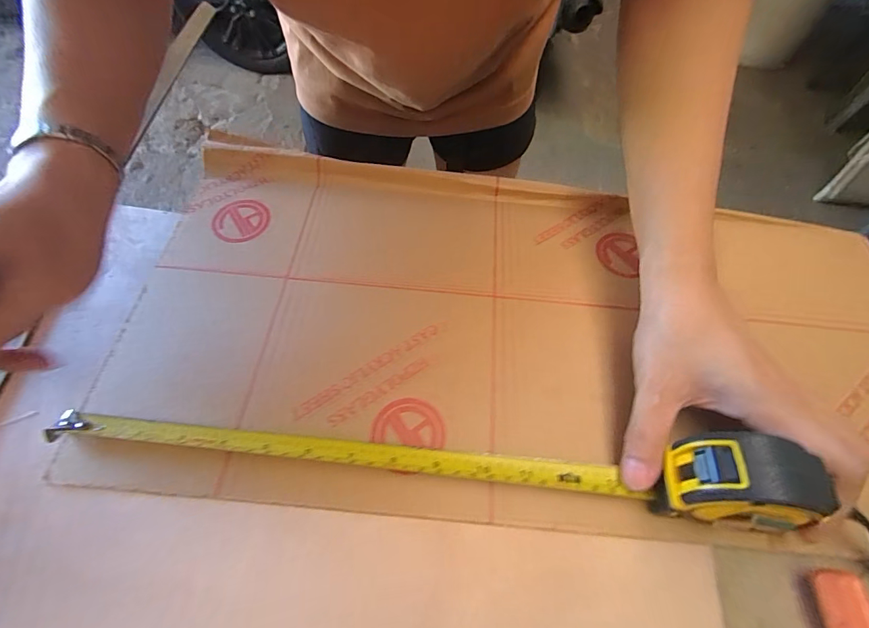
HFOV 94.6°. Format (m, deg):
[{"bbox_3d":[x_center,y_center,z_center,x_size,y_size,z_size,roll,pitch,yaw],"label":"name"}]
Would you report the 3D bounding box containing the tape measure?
[{"bbox_3d":[-0.019,0.082,0.228,0.405,0.051,0.040,1,61,7],"label":"tape measure"}]

